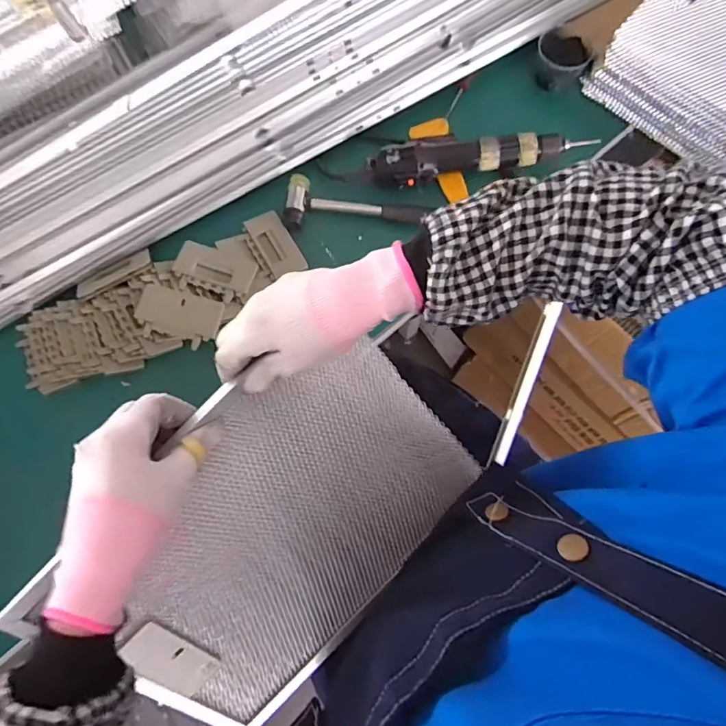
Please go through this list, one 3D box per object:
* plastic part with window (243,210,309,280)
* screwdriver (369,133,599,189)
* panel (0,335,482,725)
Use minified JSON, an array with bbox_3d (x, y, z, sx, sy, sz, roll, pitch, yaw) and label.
[{"bbox_3d":[-0.102,-0.139,0.566,0.041,0.007,0.085,-29,76,-6],"label":"plastic part with window"},{"bbox_3d":[0.139,-0.246,0.571,0.262,0.041,0.046,-6,75,0],"label":"screwdriver"},{"bbox_3d":[-0.069,0.147,0.422,0.336,0.019,0.252,-47,113,-7],"label":"panel"}]

